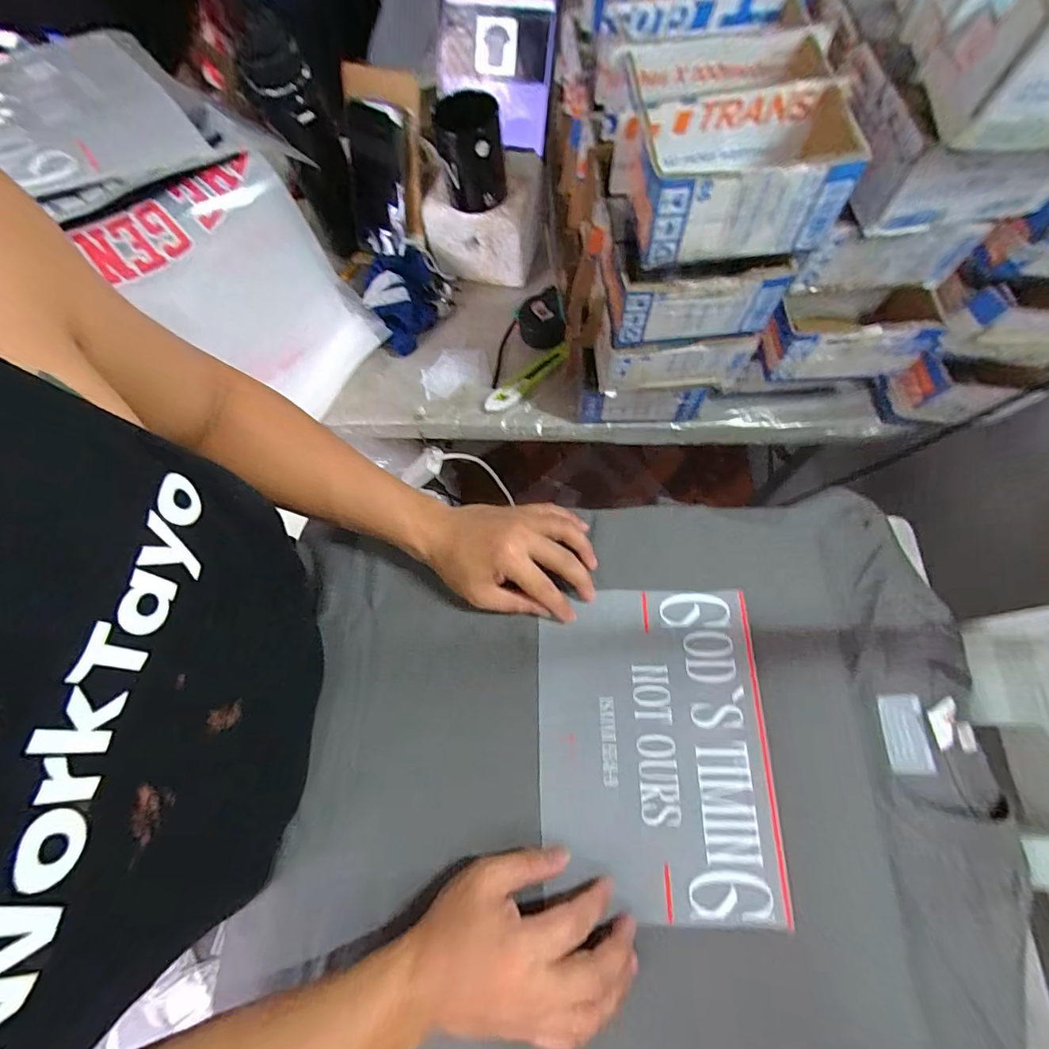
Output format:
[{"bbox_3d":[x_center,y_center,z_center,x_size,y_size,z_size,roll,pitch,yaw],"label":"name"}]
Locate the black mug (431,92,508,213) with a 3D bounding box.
[{"bbox_3d":[-0.069,-0.471,0.597,0.082,0.104,0.078,-9,70,-1],"label":"black mug"}]

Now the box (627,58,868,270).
[{"bbox_3d":[0.178,-0.288,0.389,0.169,0.071,0.104,-3,70,1],"label":"box"}]

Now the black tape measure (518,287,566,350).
[{"bbox_3d":[0.024,-0.297,0.676,0.063,0.037,0.071,-10,70,-1],"label":"black tape measure"}]

